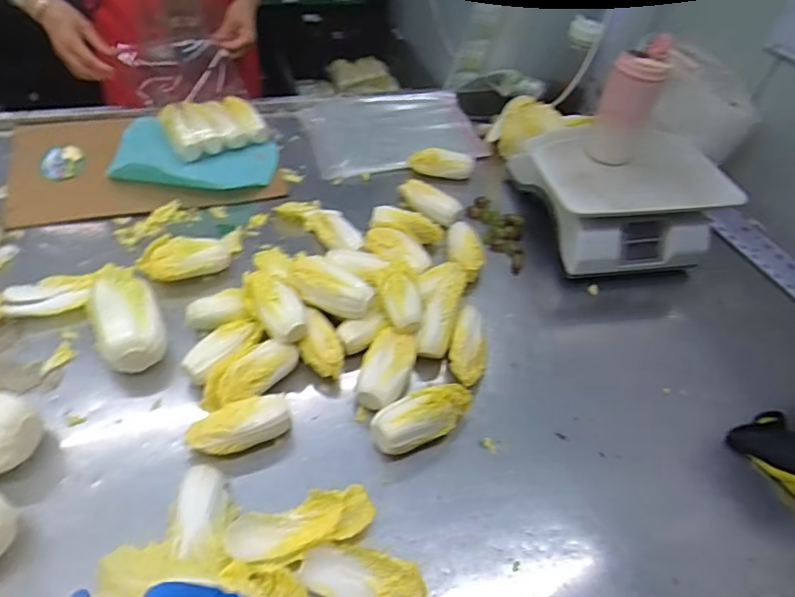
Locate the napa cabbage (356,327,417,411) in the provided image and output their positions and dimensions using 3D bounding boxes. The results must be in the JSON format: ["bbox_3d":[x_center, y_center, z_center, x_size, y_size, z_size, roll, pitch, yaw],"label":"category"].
[{"bbox_3d":[-0.014,0.091,0.671,0.058,0.049,0.109,14,48,6],"label":"napa cabbage"}]

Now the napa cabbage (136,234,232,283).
[{"bbox_3d":[-0.302,-0.051,0.766,0.123,0.046,0.063,1,48,-7],"label":"napa cabbage"}]

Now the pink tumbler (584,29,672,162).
[{"bbox_3d":[0.348,-0.295,0.824,0.075,0.184,0.064,28,49,16],"label":"pink tumbler"}]

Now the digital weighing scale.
[{"bbox_3d":[0.353,-0.175,0.899,0.274,0.132,0.284,-5,49,-14],"label":"digital weighing scale"}]

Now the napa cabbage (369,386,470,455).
[{"bbox_3d":[0.029,0.135,0.624,0.122,0.056,0.056,-20,53,-24],"label":"napa cabbage"}]

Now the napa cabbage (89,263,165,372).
[{"bbox_3d":[-0.329,0.031,0.667,0.072,0.079,0.124,-20,54,-25],"label":"napa cabbage"}]

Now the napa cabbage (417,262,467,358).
[{"bbox_3d":[0.058,-0.001,0.734,0.059,0.047,0.159,10,47,2],"label":"napa cabbage"}]

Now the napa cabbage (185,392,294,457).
[{"bbox_3d":[-0.173,0.143,0.597,0.109,0.048,0.049,-17,52,-21],"label":"napa cabbage"}]

